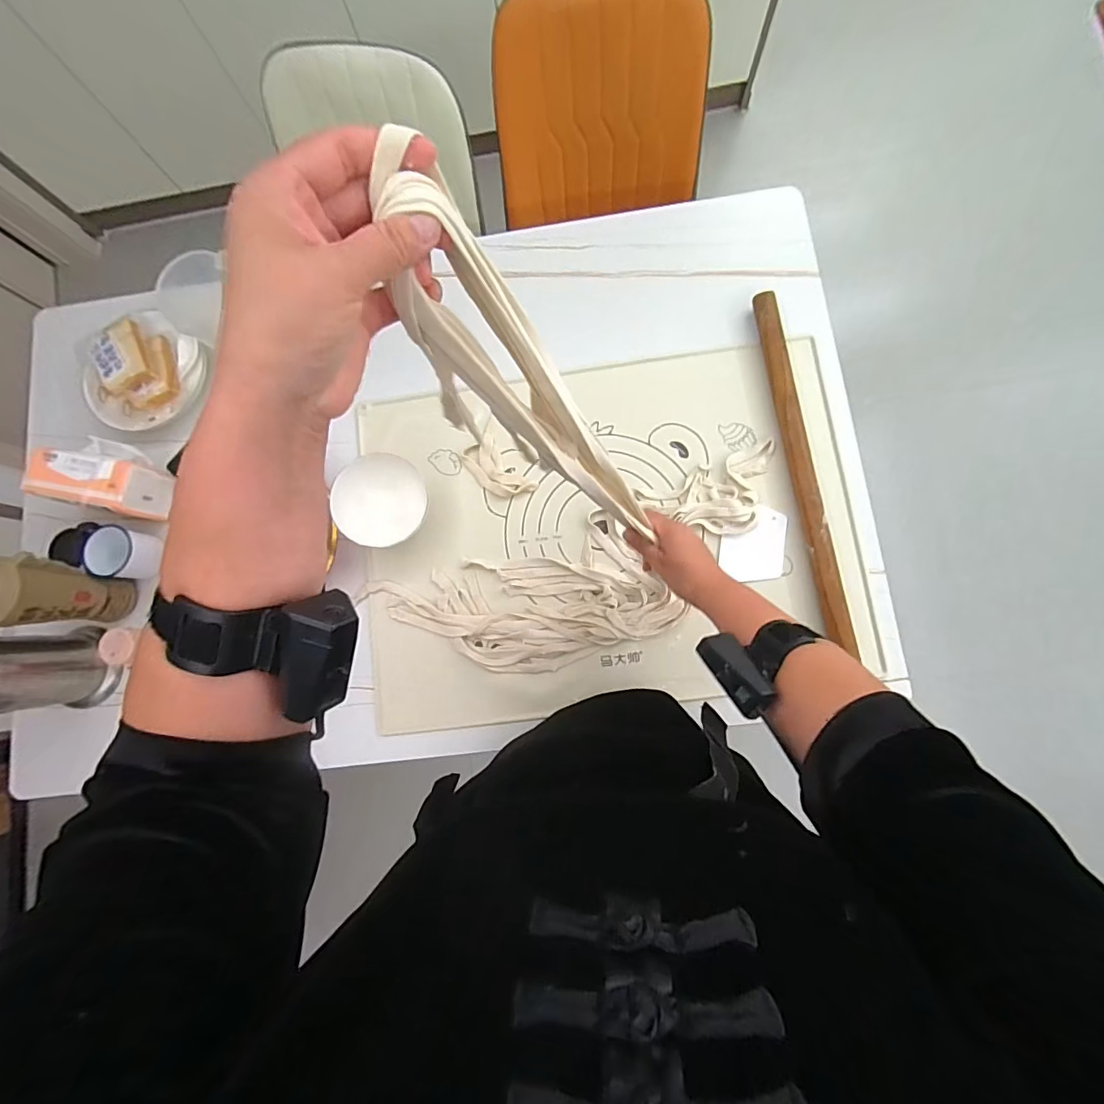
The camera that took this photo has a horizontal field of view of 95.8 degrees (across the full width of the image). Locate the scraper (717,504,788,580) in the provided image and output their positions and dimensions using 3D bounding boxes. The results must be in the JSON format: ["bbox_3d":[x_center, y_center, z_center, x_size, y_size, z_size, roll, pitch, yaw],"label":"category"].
[{"bbox_3d":[0.279,-0.011,0.690,0.086,0.005,0.100,7,84,4],"label":"scraper"}]

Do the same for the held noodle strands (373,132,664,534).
[{"bbox_3d":[-0.004,-0.094,0.382,0.034,0.374,0.075,26,83,34],"label":"held noodle strands"}]

